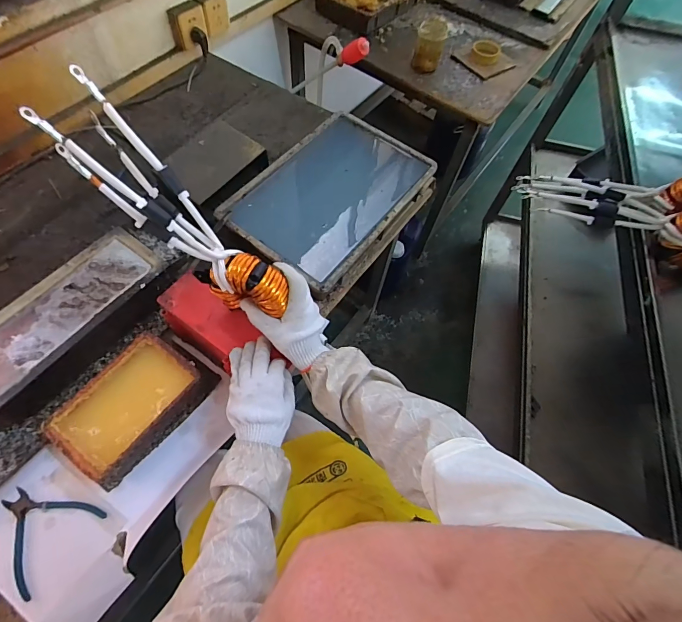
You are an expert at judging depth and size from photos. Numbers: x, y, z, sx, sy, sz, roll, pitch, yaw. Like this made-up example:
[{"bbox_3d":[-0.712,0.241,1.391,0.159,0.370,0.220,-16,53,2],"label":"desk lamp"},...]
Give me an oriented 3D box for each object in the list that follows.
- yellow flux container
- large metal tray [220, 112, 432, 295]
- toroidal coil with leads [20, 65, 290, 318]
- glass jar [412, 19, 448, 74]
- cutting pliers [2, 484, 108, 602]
[{"bbox_3d":[-0.334,0.151,0.593,0.139,0.065,0.210,33,66,13],"label":"yellow flux container"},{"bbox_3d":[-0.021,-0.258,0.812,0.292,0.044,0.428,35,66,14],"label":"large metal tray"},{"bbox_3d":[-0.199,-0.103,0.452,0.098,0.318,0.065,-1,51,48],"label":"toroidal coil with leads"},{"bbox_3d":[0.275,-0.824,1.142,0.091,0.106,0.091,14,63,4],"label":"glass jar"},{"bbox_3d":[-0.444,0.316,0.538,0.129,0.009,0.125,32,66,13],"label":"cutting pliers"}]

